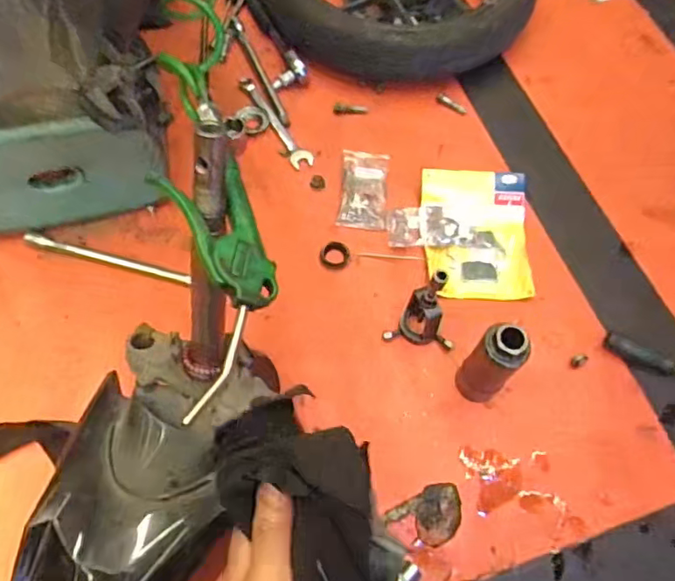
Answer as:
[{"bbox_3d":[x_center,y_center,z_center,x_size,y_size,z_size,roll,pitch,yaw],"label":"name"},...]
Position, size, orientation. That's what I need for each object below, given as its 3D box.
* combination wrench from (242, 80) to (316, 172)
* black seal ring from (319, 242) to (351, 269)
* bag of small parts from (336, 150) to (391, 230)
[{"bbox_3d":[-0.102,-0.270,0.867,0.036,0.011,0.205,-29,68,-16],"label":"combination wrench"},{"bbox_3d":[-0.004,-0.050,0.767,0.039,0.008,0.039,1,64,-2],"label":"black seal ring"},{"bbox_3d":[0.040,-0.155,0.811,0.068,0.015,0.145,6,64,0],"label":"bag of small parts"}]

